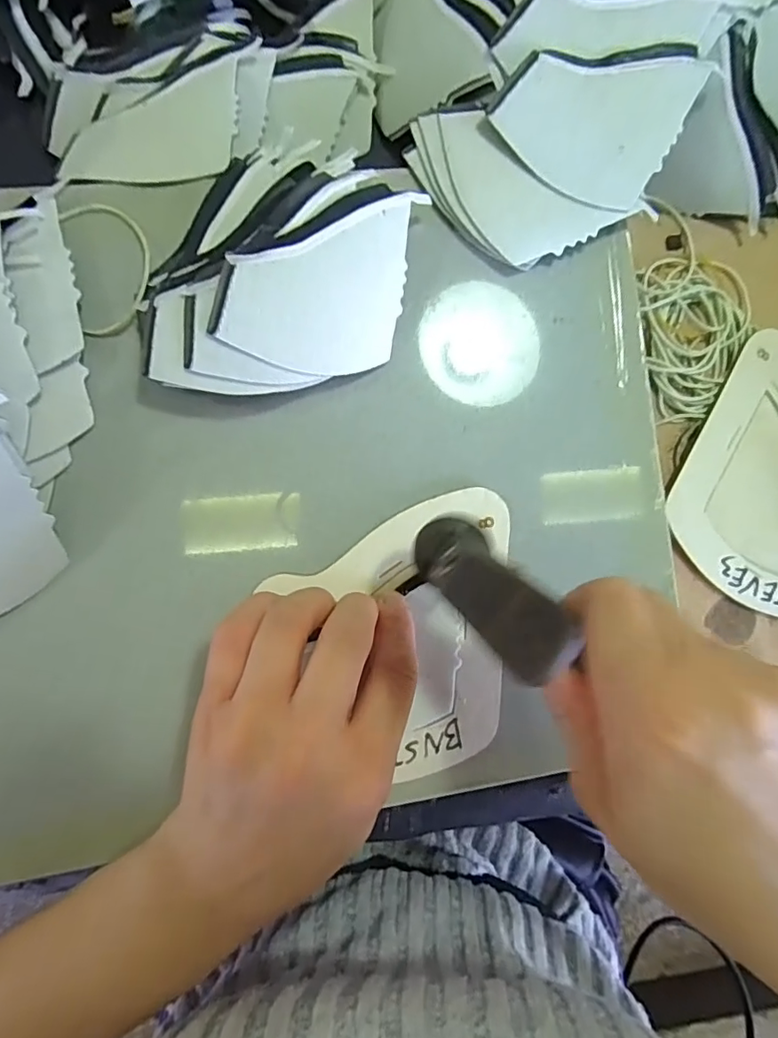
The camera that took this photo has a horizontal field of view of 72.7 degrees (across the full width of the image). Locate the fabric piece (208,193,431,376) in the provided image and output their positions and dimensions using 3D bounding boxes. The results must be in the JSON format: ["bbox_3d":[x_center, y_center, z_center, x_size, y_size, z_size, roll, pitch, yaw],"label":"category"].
[{"bbox_3d":[-0.024,-0.092,0.225,0.094,0.026,0.055,-26,93,-6],"label":"fabric piece"}]

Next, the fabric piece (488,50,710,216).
[{"bbox_3d":[0.093,-0.186,0.239,0.076,0.014,0.078,30,87,-6],"label":"fabric piece"}]

